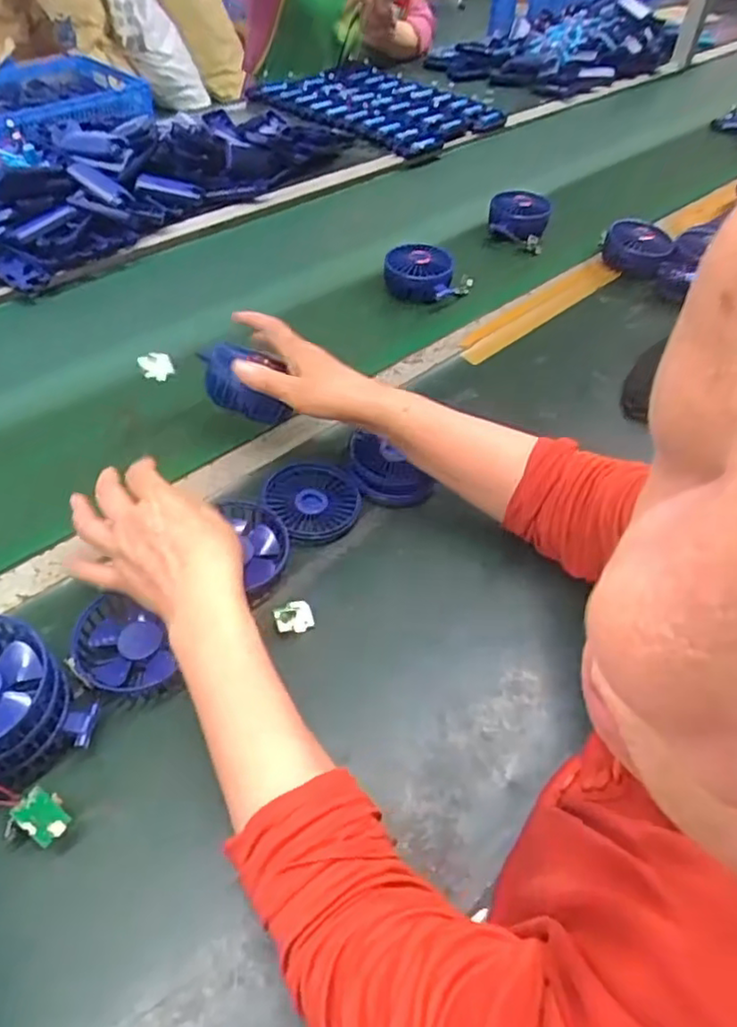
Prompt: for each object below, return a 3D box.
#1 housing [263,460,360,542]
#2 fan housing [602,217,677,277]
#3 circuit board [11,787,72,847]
[{"bbox_3d":[-0.052,-0.012,0.603,0.088,0.017,0.079,37,56,27],"label":"housing"},{"bbox_3d":[0.371,-0.368,0.897,0.090,0.044,0.073,17,49,13],"label":"fan housing"},{"bbox_3d":[-0.197,0.182,0.394,0.031,0.005,0.025,49,52,-9],"label":"circuit board"}]

